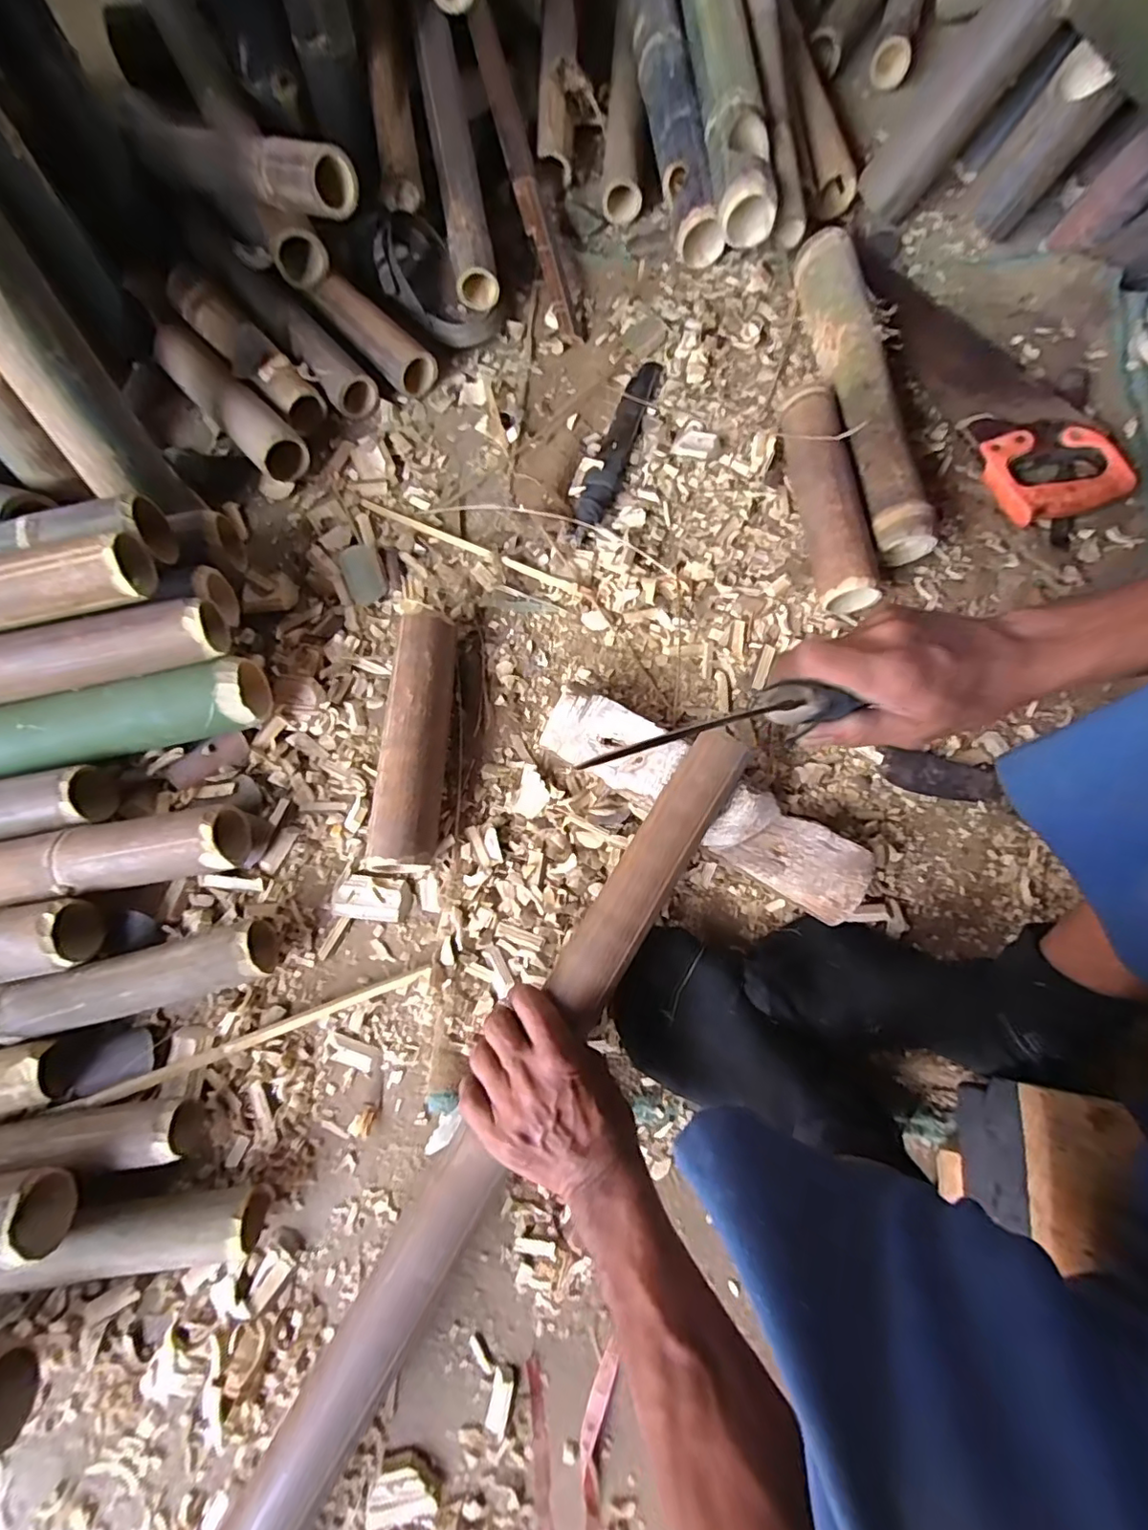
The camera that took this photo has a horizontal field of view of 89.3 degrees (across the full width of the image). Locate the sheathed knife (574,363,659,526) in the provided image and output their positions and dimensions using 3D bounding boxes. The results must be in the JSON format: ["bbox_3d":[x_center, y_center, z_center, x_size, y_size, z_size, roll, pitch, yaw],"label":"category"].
[{"bbox_3d":[0.054,-0.375,0.657,0.038,0.015,0.247,20,75,6],"label":"sheathed knife"}]

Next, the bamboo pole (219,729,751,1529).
[{"bbox_3d":[-0.091,0.325,0.408,0.054,0.060,0.834,30,78,8],"label":"bamboo pole"}]

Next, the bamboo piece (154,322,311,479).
[{"bbox_3d":[-0.398,-0.417,0.653,0.253,0.046,0.053,43,79,11],"label":"bamboo piece"}]

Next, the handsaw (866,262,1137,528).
[{"bbox_3d":[0.462,-0.446,0.664,0.139,0.045,0.406,-19,75,-5],"label":"handsaw"}]

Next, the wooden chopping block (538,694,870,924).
[{"bbox_3d":[0.112,0.029,0.522,0.297,0.057,0.074,32,77,9],"label":"wooden chopping block"}]

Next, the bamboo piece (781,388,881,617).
[{"bbox_3d":[0.265,-0.279,0.610,0.063,0.060,0.252,-6,74,-2],"label":"bamboo piece"}]

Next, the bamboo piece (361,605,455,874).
[{"bbox_3d":[-0.144,-0.025,0.537,0.054,0.054,0.246,2,74,1],"label":"bamboo piece"}]

